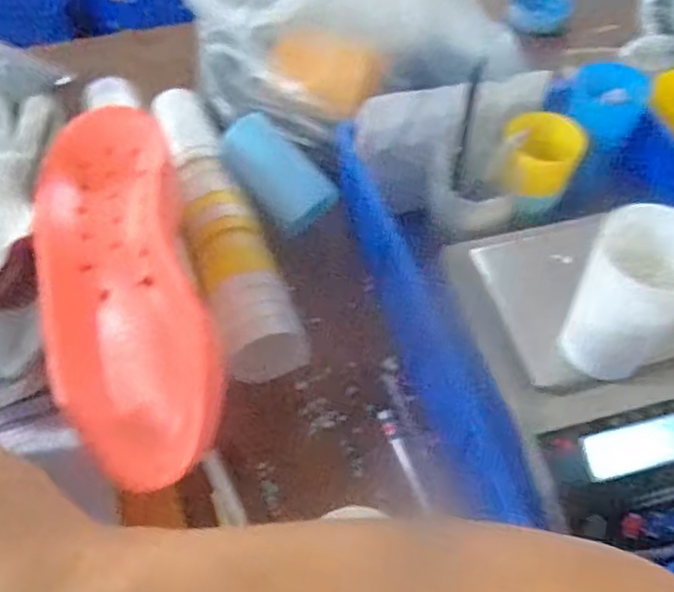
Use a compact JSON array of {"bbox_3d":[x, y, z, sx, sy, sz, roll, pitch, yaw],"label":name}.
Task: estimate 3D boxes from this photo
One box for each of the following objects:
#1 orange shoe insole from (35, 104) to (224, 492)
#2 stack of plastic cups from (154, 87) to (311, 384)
[{"bbox_3d":[-0.159,-0.017,0.474,0.118,0.061,0.321,-14,54,-11],"label":"orange shoe insole"},{"bbox_3d":[-0.098,-0.047,0.561,0.066,0.057,0.285,-18,55,-13],"label":"stack of plastic cups"}]

